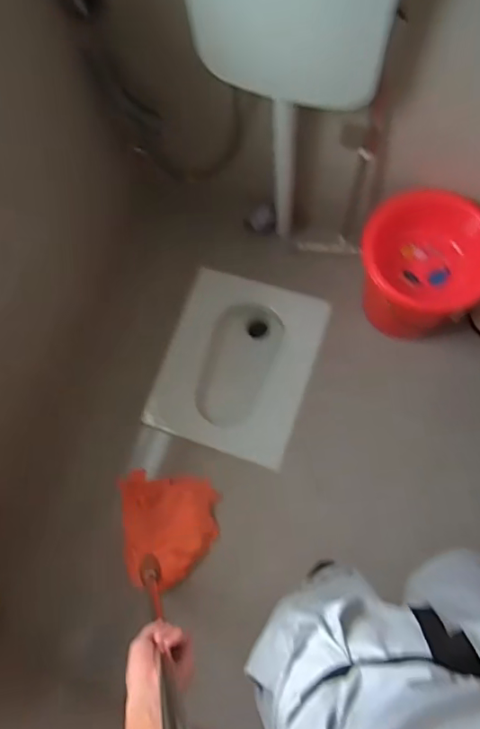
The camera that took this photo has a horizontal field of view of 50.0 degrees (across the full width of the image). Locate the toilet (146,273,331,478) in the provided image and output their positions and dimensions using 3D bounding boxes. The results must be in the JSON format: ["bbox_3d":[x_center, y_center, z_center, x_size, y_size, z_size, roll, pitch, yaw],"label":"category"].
[{"bbox_3d":[-0.002,0.009,1.707,0.458,0.221,0.578,17,72,7],"label":"toilet"}]

